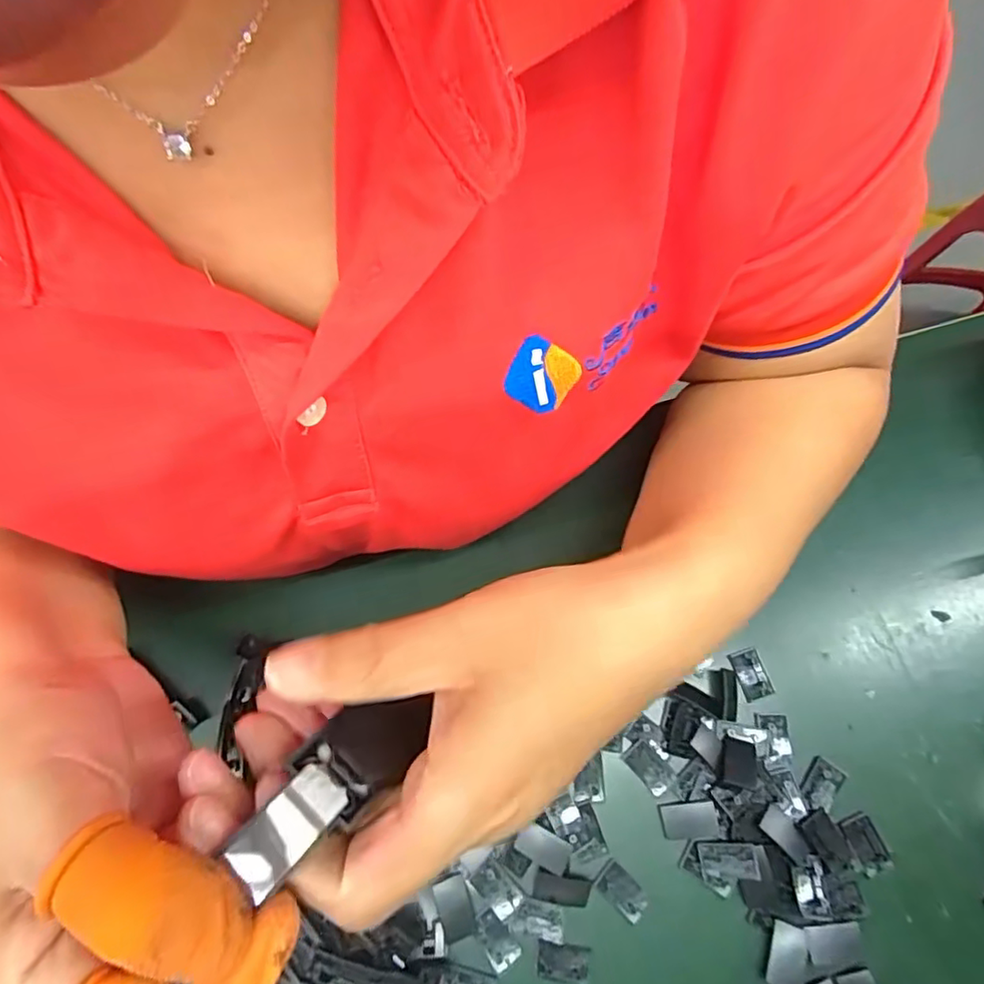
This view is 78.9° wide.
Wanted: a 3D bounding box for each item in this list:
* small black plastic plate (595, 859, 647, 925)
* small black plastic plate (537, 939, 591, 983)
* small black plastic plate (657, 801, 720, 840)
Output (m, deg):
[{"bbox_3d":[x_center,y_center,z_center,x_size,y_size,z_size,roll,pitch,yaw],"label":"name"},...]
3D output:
[{"bbox_3d":[0.062,0.191,0.284,0.014,0.004,0.025,-43,75,-13],"label":"small black plastic plate"},{"bbox_3d":[0.033,0.216,0.274,0.023,0.004,0.014,7,71,4],"label":"small black plastic plate"},{"bbox_3d":[0.096,0.160,0.292,0.026,0.004,0.016,-14,76,17],"label":"small black plastic plate"}]

